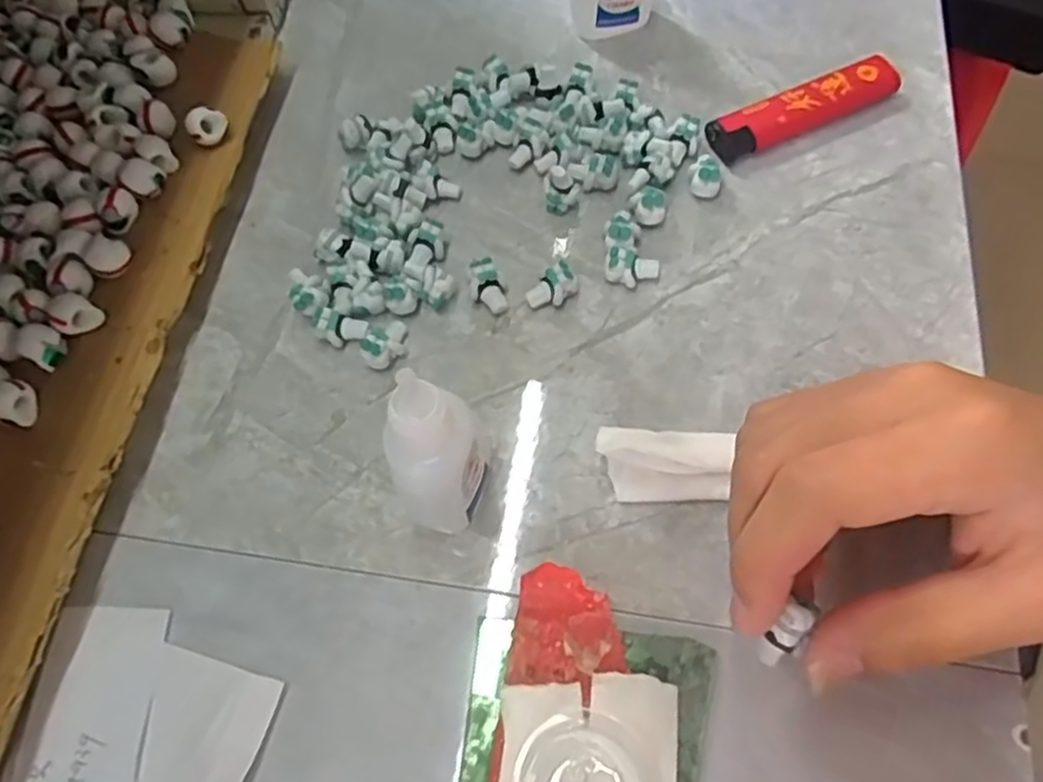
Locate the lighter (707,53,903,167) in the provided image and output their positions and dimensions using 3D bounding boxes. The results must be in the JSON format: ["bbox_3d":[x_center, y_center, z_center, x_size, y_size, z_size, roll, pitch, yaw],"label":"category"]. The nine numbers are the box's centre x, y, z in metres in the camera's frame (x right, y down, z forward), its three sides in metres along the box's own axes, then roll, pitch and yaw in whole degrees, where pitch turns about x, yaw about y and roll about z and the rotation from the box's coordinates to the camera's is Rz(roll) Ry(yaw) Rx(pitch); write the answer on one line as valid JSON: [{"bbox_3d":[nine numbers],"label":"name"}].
[{"bbox_3d":[0.112,-0.112,0.286,0.077,0.012,0.019,-24,68,-10],"label":"lighter"}]

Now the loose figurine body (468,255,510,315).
[{"bbox_3d":[-0.012,-0.037,0.260,0.012,0.012,0.017,-15,66,-6],"label":"loose figurine body"}]

